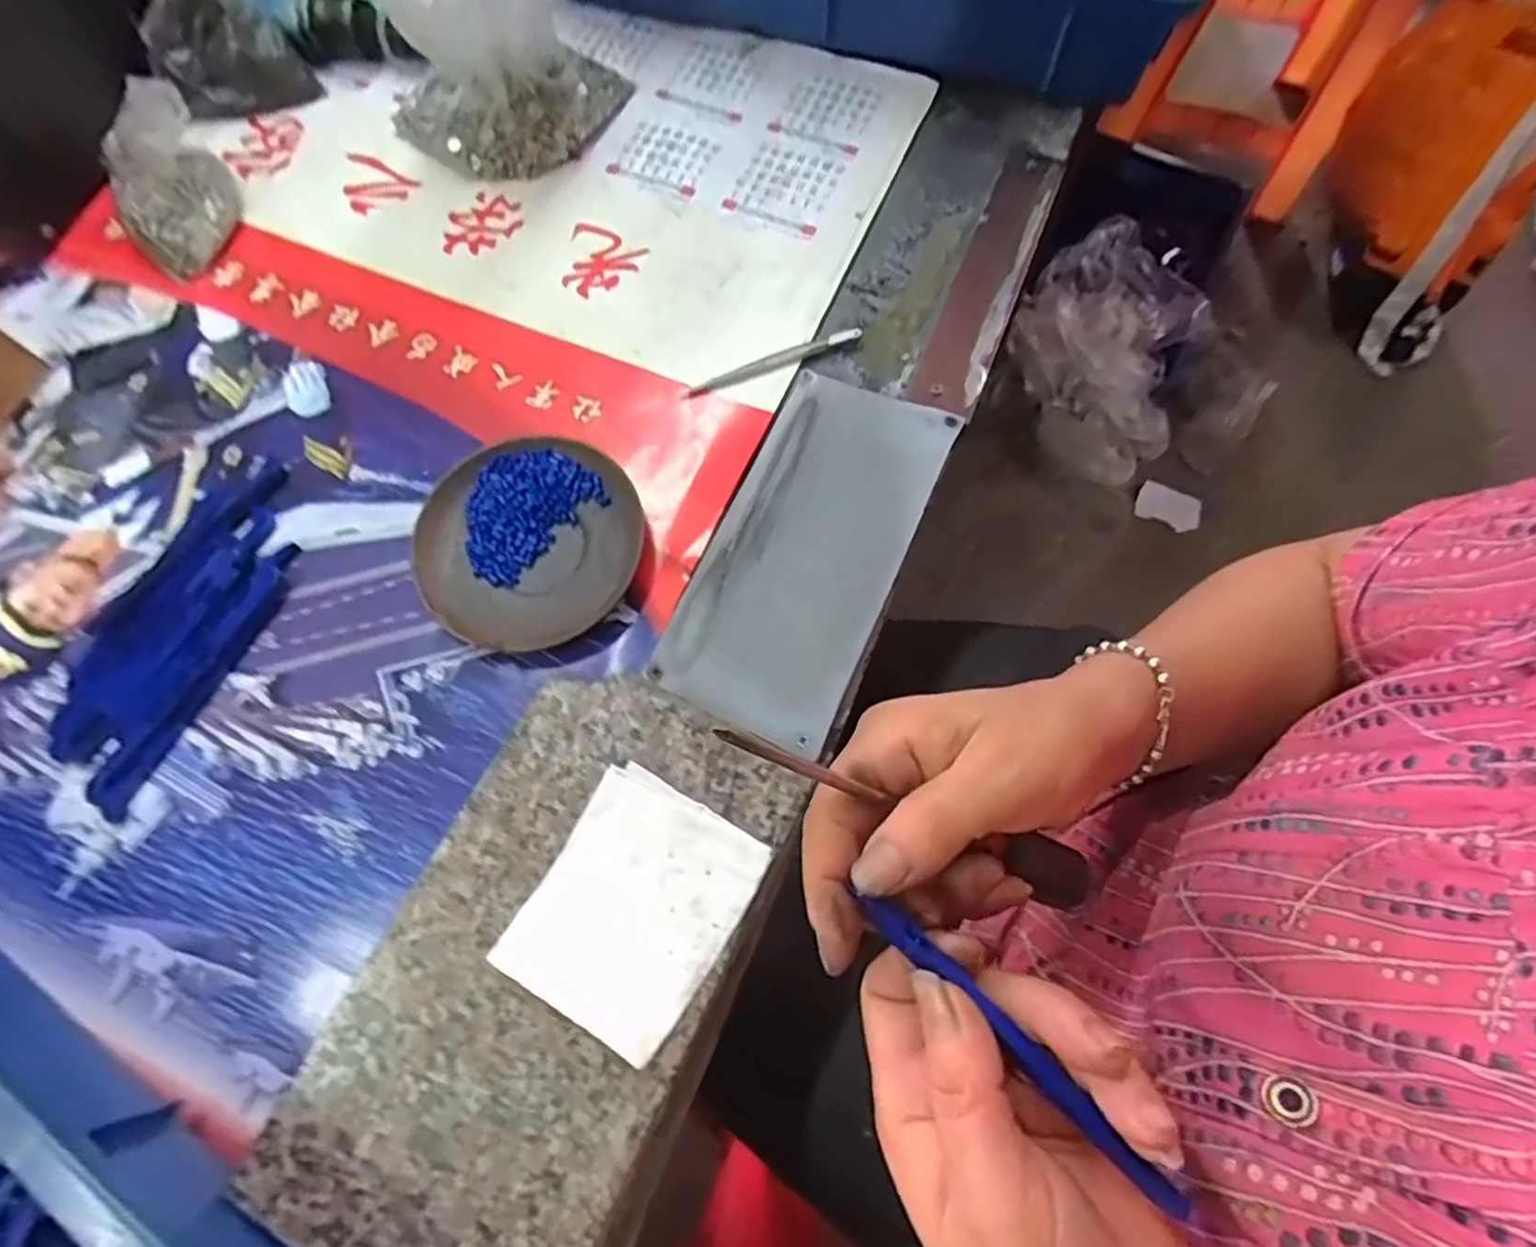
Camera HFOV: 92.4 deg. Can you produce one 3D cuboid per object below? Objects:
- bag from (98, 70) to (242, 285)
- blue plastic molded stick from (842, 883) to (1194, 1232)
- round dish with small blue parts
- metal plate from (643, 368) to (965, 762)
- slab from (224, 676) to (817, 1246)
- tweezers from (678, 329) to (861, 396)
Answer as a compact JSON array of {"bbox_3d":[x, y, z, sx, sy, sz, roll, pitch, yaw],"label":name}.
[{"bbox_3d":[-0.355,-0.262,0.435,0.072,0.060,0.071,-39,74,-11],"label":"bag"},{"bbox_3d":[0.071,0.122,0.216,0.115,0.004,0.010,42,77,18],"label":"blue plastic molded stick"},{"bbox_3d":[-0.123,-0.041,0.378,0.111,0.016,0.112,-1,71,2],"label":"round dish with small blue parts"},{"bbox_3d":[0.021,-0.040,0.378,0.092,0.008,0.196,23,73,9],"label":"metal plate"},{"bbox_3d":[-0.088,0.146,0.309,0.138,0.023,0.241,25,74,10],"label":"slab"},{"bbox_3d":[0.003,-0.147,0.416,0.106,0.006,0.009,-19,71,-4],"label":"tweezers"}]

